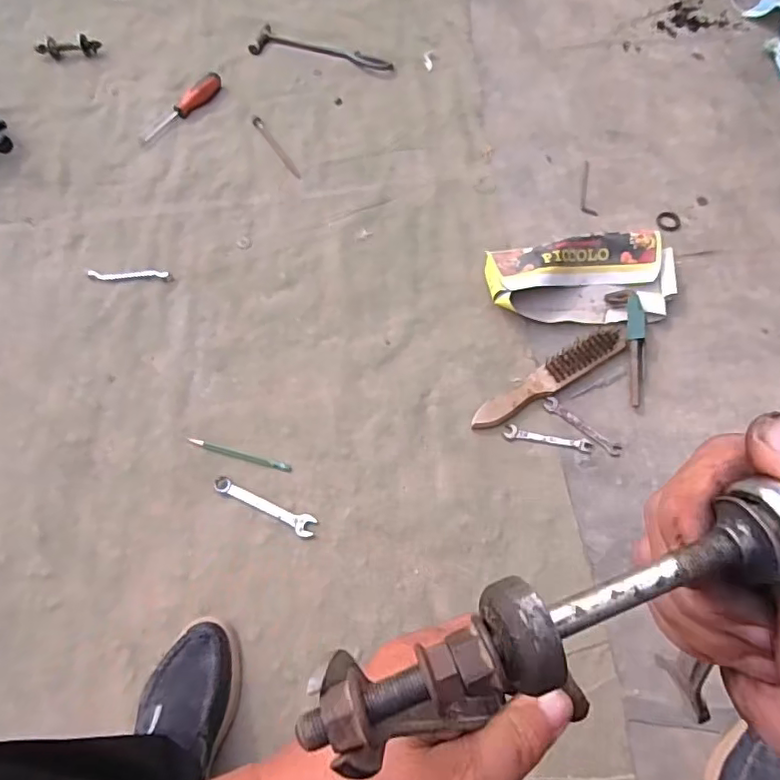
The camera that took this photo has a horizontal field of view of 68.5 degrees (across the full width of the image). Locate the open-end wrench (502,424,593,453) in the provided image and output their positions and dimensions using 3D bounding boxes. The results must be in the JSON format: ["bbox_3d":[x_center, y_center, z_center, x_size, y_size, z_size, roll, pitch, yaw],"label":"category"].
[{"bbox_3d":[0.218,0.068,0.799,0.118,0.005,0.021,10,70,6],"label":"open-end wrench"}]

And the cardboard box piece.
[{"bbox_3d":[0.292,-0.167,0.875,0.278,0.055,0.136,-4,69,0],"label":"cardboard box piece"}]

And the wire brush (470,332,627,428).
[{"bbox_3d":[0.228,-0.016,0.826,0.249,0.025,0.045,-29,71,-9],"label":"wire brush"}]

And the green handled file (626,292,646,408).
[{"bbox_3d":[0.357,-0.063,0.836,0.028,0.033,0.170,8,69,5],"label":"green handled file"}]

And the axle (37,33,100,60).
[{"bbox_3d":[-0.635,-0.678,1.132,0.122,0.030,0.031,-5,69,0],"label":"axle"}]

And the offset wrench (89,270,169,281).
[{"bbox_3d":[-0.430,-0.190,0.942,0.128,0.008,0.019,-3,69,1],"label":"offset wrench"}]

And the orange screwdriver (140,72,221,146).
[{"bbox_3d":[-0.390,-0.525,1.063,0.033,0.024,0.191,38,75,15],"label":"orange screwdriver"}]

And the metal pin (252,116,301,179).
[{"bbox_3d":[-0.207,-0.440,1.033,0.018,0.011,0.166,-30,71,-9],"label":"metal pin"}]

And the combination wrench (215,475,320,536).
[{"bbox_3d":[-0.172,0.159,0.787,0.154,0.011,0.027,23,72,10],"label":"combination wrench"}]

